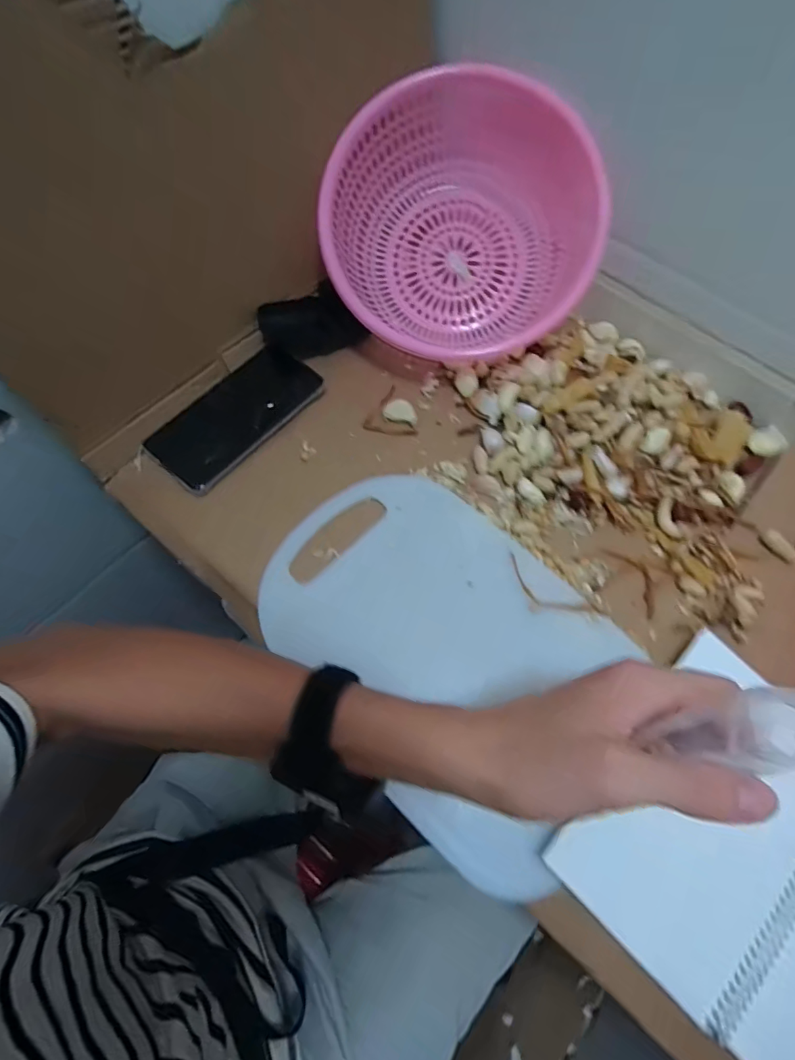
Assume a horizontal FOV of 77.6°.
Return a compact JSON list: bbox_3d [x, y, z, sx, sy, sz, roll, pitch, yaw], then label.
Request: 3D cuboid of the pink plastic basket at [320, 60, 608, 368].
[{"bbox_3d":[0.059,-0.283,0.481,0.250,0.096,0.246,12,94,2],"label":"pink plastic basket"}]

